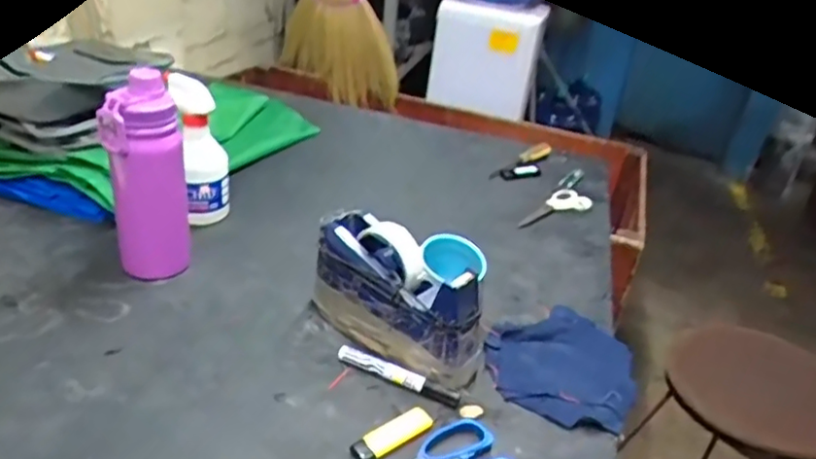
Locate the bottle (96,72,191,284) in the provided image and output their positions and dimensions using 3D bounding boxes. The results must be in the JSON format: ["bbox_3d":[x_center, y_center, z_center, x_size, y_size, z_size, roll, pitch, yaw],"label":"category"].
[{"bbox_3d":[-0.290,-0.052,0.710,0.071,0.227,0.063,16,31,14],"label":"bottle"}]

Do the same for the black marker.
[{"bbox_3d":[-0.010,0.146,0.641,0.129,0.017,0.018,19,32,19],"label":"black marker"}]

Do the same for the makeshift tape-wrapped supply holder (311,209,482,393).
[{"bbox_3d":[-0.011,0.072,0.677,0.204,0.107,0.080,30,37,34],"label":"makeshift tape-wrapped supply holder"}]

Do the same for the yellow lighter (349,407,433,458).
[{"bbox_3d":[-0.014,0.185,0.574,0.078,0.014,0.024,-15,37,-34],"label":"yellow lighter"}]

